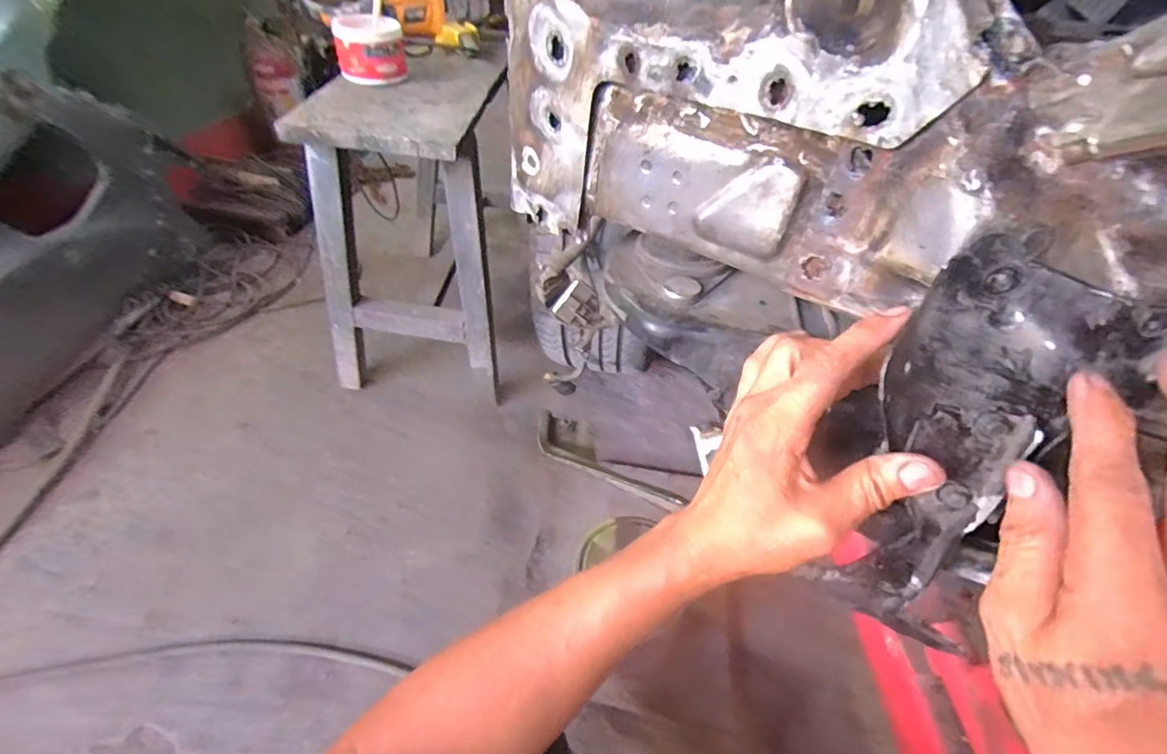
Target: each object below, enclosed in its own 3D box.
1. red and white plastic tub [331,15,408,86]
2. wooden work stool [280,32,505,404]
[{"bbox_3d":[-0.363,-0.558,0.864,0.109,0.083,0.092,-14,45,-17],"label":"red and white plastic tub"},{"bbox_3d":[-0.334,-0.267,1.077,0.346,0.624,0.423,9,44,6],"label":"wooden work stool"}]

